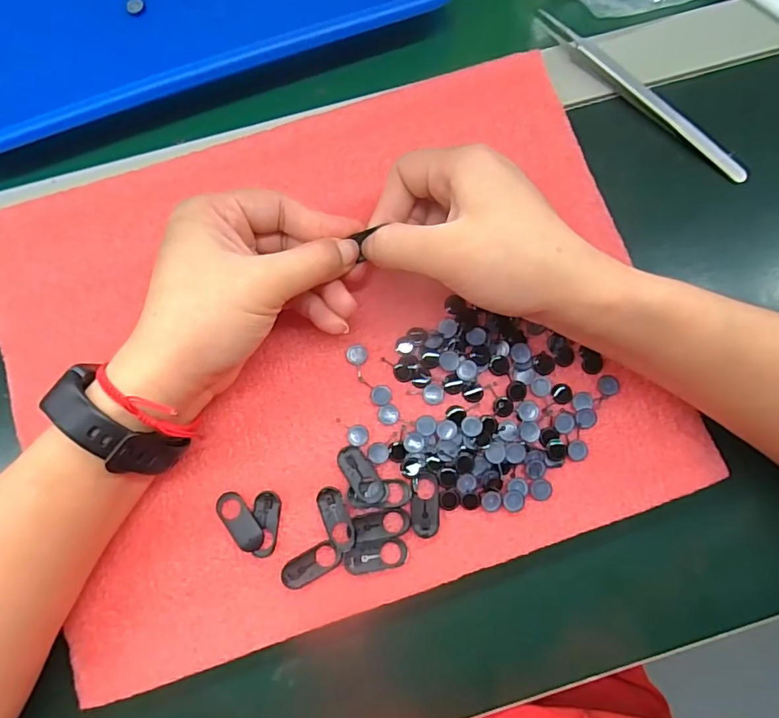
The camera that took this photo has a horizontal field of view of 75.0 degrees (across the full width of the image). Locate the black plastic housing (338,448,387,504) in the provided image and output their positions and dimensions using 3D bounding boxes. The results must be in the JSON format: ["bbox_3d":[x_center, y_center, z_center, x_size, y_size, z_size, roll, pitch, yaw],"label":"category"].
[{"bbox_3d":[-0.014,0.059,0.259,0.013,0.004,0.032,-33,82,-6],"label":"black plastic housing"}]

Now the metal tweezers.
[{"bbox_3d":[0.152,-0.157,0.304,0.151,0.013,0.009,39,82,6],"label":"metal tweezers"}]

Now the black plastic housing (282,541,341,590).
[{"bbox_3d":[-0.039,0.103,0.252,0.030,0.004,0.013,-31,82,-6],"label":"black plastic housing"}]

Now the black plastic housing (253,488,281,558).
[{"bbox_3d":[-0.062,0.083,0.256,0.013,0.004,0.032,0,80,-1],"label":"black plastic housing"}]

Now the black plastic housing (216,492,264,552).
[{"bbox_3d":[-0.075,0.081,0.255,0.013,0.005,0.032,-37,83,-7],"label":"black plastic housing"}]

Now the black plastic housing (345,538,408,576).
[{"bbox_3d":[-0.007,0.099,0.252,0.031,0.004,0.014,-10,80,-2],"label":"black plastic housing"}]

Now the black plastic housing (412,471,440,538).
[{"bbox_3d":[0.019,0.074,0.257,0.014,0.004,0.031,0,80,-1],"label":"black plastic housing"}]

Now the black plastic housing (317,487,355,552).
[{"bbox_3d":[-0.027,0.080,0.256,0.013,0.004,0.032,-20,81,-4],"label":"black plastic housing"}]

